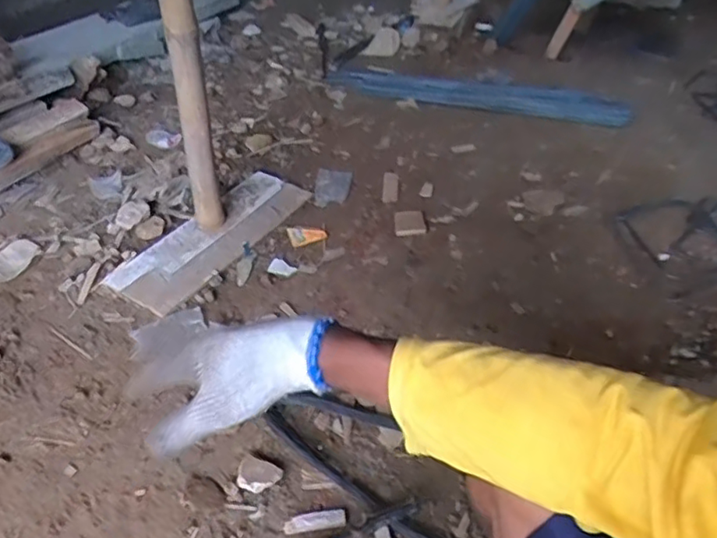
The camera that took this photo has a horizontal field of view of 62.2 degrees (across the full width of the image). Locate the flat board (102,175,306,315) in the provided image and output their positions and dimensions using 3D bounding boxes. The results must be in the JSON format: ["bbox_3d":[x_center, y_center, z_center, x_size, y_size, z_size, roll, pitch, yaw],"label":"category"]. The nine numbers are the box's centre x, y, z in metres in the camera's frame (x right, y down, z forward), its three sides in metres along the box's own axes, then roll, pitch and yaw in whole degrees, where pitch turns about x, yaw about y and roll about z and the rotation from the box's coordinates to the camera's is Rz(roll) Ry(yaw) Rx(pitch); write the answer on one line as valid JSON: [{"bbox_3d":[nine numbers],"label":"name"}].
[{"bbox_3d":[-0.317,-0.079,1.328,0.173,0.017,0.492,20,45,20],"label":"flat board"}]

